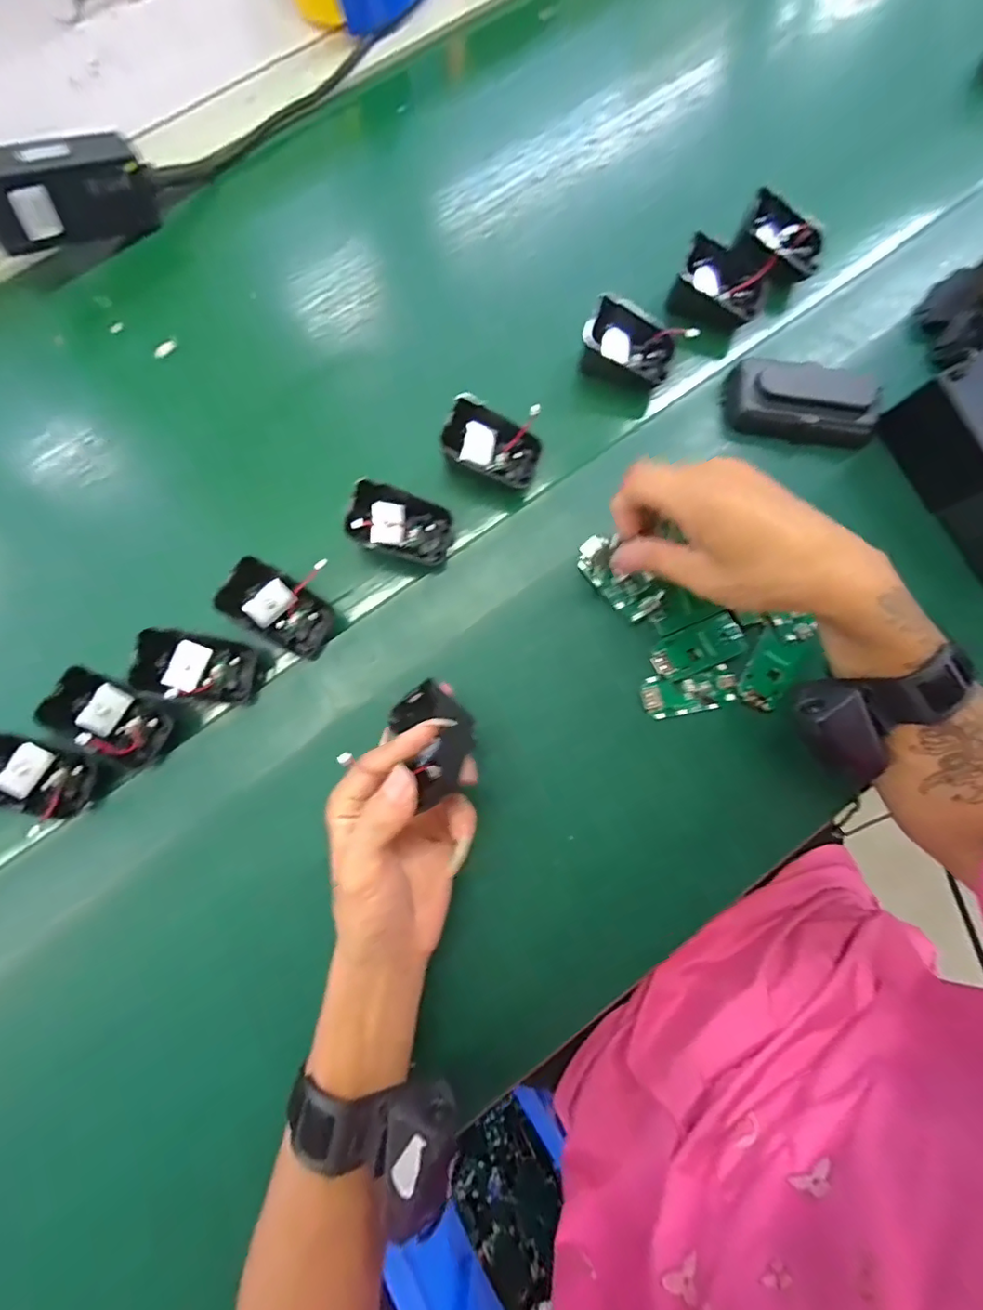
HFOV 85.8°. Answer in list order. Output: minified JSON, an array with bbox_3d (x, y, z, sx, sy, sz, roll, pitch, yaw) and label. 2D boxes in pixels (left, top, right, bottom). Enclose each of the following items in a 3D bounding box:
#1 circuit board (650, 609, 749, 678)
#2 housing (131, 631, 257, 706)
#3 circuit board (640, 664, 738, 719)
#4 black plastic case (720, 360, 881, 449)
[{"bbox_3d":[0.143,-0.006,0.363,0.065,0.006,0.031,-23,81,-5],"label":"circuit board"},{"bbox_3d":[-0.191,0.009,0.339,0.058,0.027,0.037,9,80,1],"label":"housing"},{"bbox_3d":[0.135,0.026,0.362,0.064,0.007,0.028,-10,80,-3],"label":"circuit board"},{"bbox_3d":[0.224,-0.182,0.381,0.104,0.029,0.047,12,80,1],"label":"black plastic case"}]

